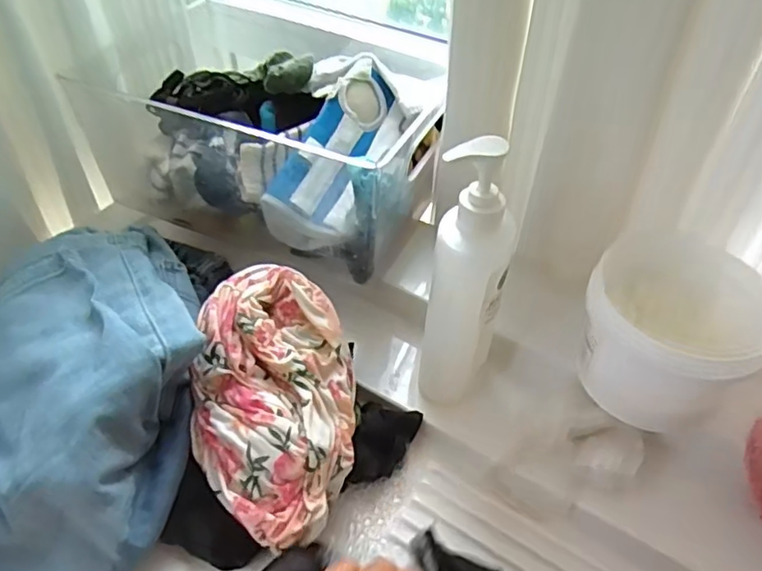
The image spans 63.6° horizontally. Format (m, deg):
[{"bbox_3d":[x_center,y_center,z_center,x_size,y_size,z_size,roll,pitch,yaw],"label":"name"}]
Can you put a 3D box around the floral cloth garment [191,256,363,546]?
[{"bbox_3d":[-0.078,0.079,0.450,0.118,0.073,0.197,-5,47,-5],"label":"floral cloth garment"}]

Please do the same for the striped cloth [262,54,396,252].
[{"bbox_3d":[-0.038,-0.127,0.577,0.076,0.043,0.195,18,73,16],"label":"striped cloth"}]

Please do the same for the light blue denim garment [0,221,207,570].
[{"bbox_3d":[-0.226,0.066,0.463,0.190,0.102,0.349,-11,47,-11],"label":"light blue denim garment"}]

